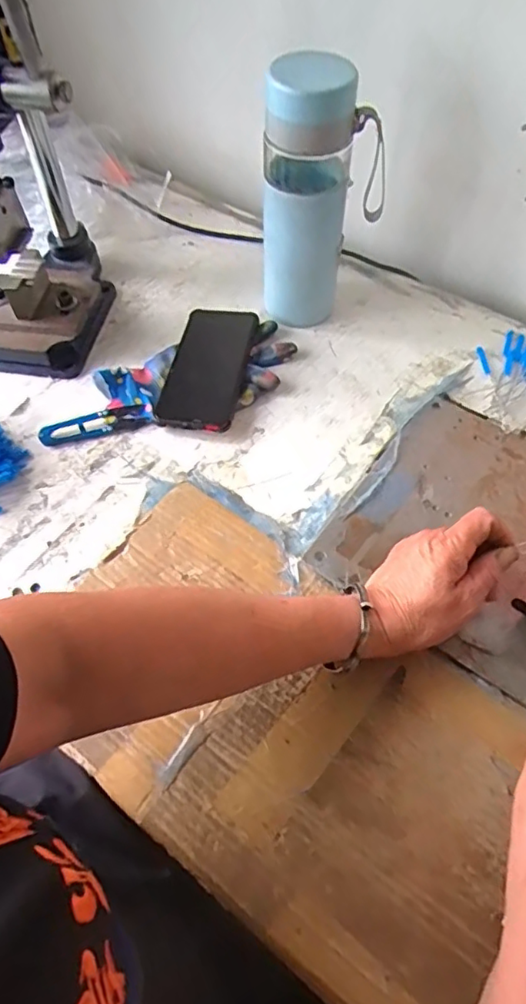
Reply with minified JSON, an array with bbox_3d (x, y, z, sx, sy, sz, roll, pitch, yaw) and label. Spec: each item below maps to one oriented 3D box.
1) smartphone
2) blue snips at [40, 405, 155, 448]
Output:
[{"bbox_3d":[-0.057,-0.141,0.592,0.077,0.010,0.163,9,58,7],"label":"smartphone"},{"bbox_3d":[-0.161,-0.075,0.562,0.106,0.006,0.025,-12,57,-6],"label":"blue snips"}]

